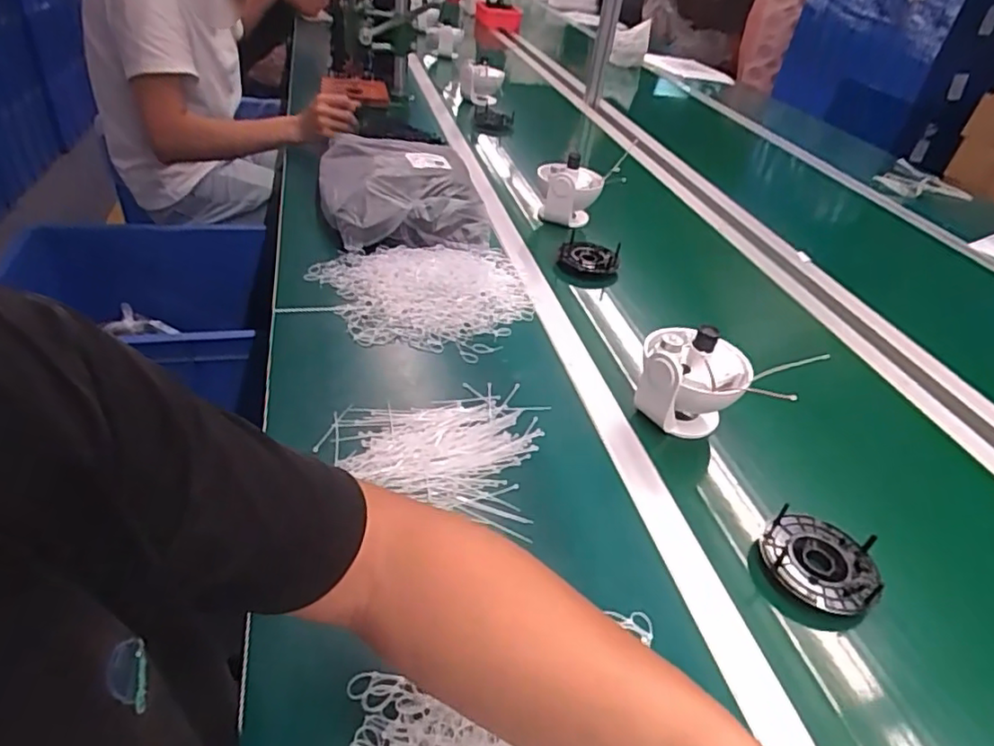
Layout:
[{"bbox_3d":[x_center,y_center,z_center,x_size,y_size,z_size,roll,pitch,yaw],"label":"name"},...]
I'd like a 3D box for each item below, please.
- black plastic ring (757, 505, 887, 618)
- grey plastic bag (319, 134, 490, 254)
[{"bbox_3d":[0.289,0.176,0.561,0.094,0.041,0.090,5,37,-4],"label":"black plastic ring"},{"bbox_3d":[-0.159,-0.304,1.015,0.243,0.079,0.287,-5,39,-17],"label":"grey plastic bag"}]

